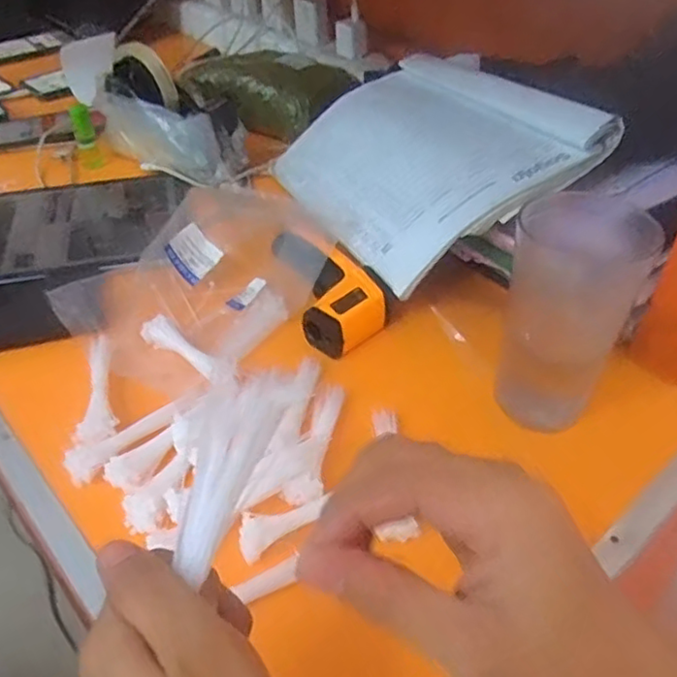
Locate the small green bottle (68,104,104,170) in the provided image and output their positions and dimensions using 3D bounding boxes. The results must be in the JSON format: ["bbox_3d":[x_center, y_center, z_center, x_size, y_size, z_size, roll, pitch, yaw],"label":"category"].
[{"bbox_3d":[-0.284,-0.234,0.727,0.024,0.049,0.026,-15,44,-17],"label":"small green bottle"}]

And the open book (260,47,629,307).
[{"bbox_3d":[0.073,-0.179,0.611,0.221,0.025,0.282,-37,45,0],"label":"open book"}]

